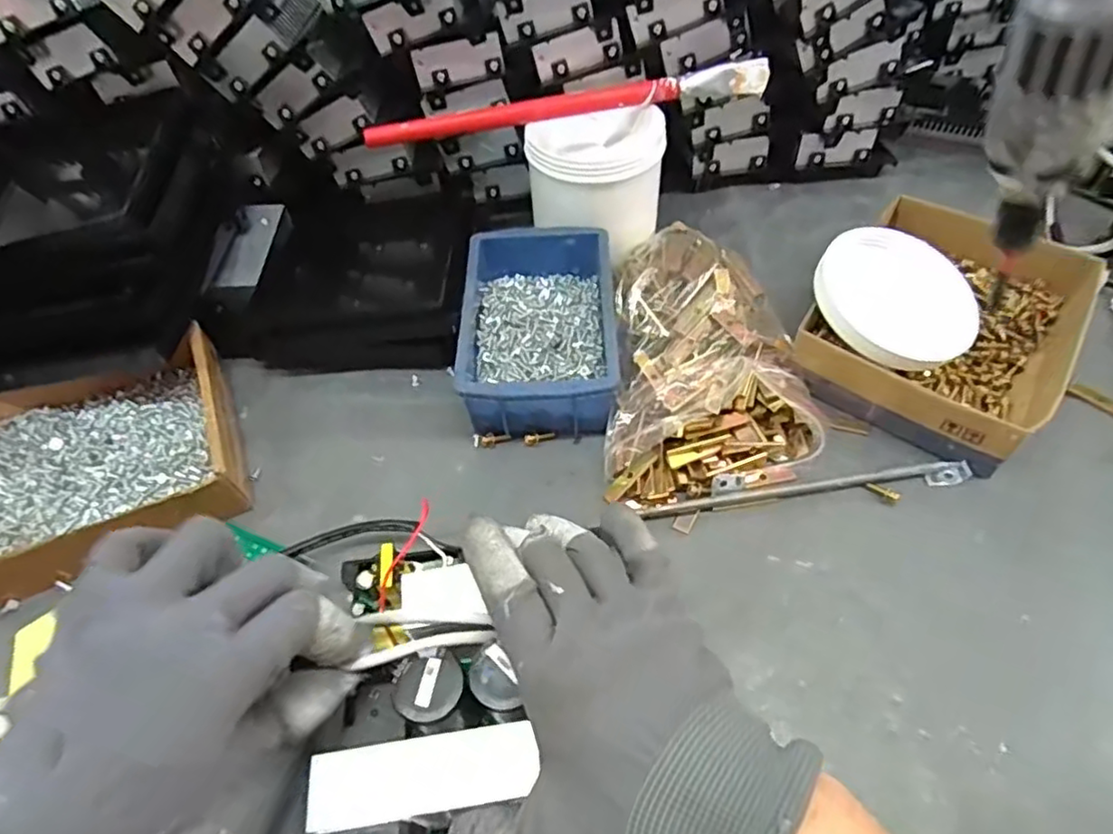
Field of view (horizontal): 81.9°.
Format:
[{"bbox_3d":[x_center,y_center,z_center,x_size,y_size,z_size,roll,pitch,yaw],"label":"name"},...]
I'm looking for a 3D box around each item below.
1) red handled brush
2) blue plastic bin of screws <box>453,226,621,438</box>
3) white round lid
[{"bbox_3d":[0.011,-0.213,0.433,0.275,0.011,0.020,-10,62,-2],"label":"red handled brush"},{"bbox_3d":[-0.011,-0.059,0.410,0.094,0.046,0.145,-1,55,2],"label":"blue plastic bin of screws"},{"bbox_3d":[0.210,-0.076,0.397,0.094,0.015,0.092,-1,62,3],"label":"white round lid"}]

